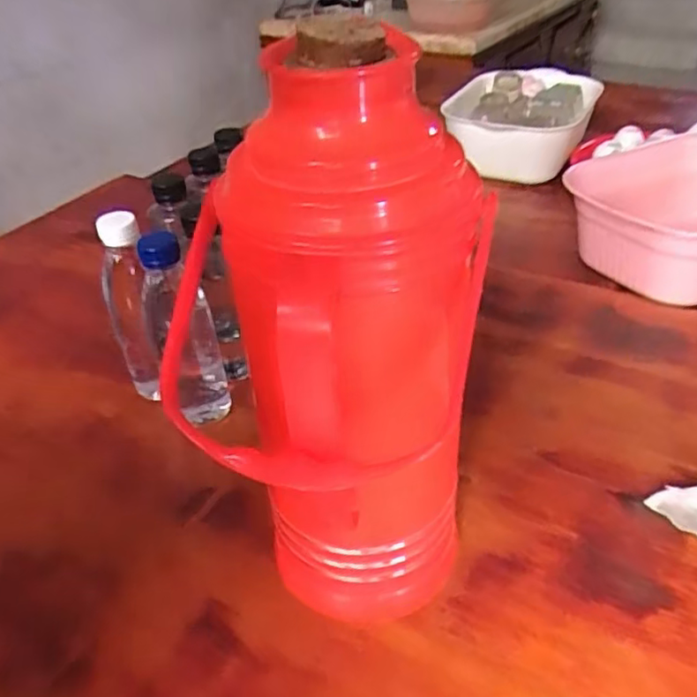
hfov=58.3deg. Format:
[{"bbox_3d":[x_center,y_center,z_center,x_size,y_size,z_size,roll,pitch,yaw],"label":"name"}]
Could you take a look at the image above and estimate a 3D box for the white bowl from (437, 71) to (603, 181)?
[{"bbox_3d":[0.295,-0.390,1.089,0.240,0.115,0.247,4,38,9],"label":"white bowl"}]

